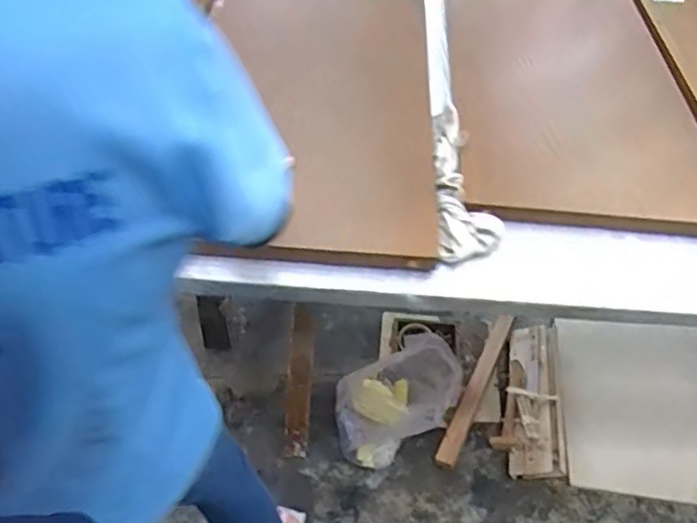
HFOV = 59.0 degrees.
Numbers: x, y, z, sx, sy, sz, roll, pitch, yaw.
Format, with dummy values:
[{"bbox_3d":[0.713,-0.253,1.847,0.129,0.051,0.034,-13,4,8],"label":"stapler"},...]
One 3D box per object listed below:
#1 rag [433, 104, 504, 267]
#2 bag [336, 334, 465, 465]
[{"bbox_3d":[0.166,-0.117,0.877,0.090,0.043,0.289,4,49,-1],"label":"rag"},{"bbox_3d":[0.096,0.294,1.328,0.230,0.303,0.218,2,50,-2],"label":"bag"}]

